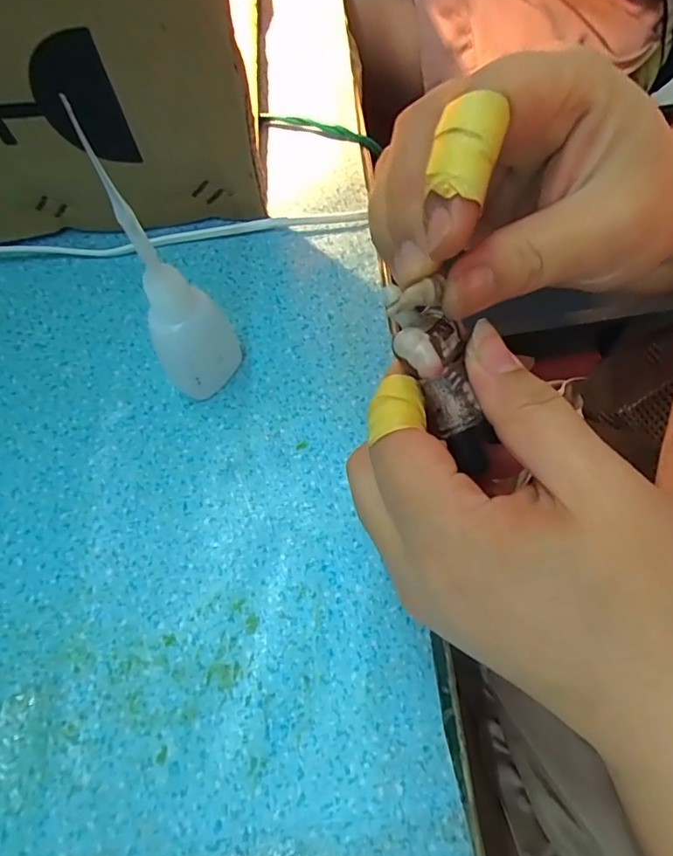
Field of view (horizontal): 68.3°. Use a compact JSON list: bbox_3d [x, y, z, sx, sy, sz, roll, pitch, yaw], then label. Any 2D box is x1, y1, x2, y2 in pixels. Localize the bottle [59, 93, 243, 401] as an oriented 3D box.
[{"bbox_3d":[-0.061,-0.054,0.184,0.027,0.115,0.033,-15,63,-5],"label":"bottle"}]

